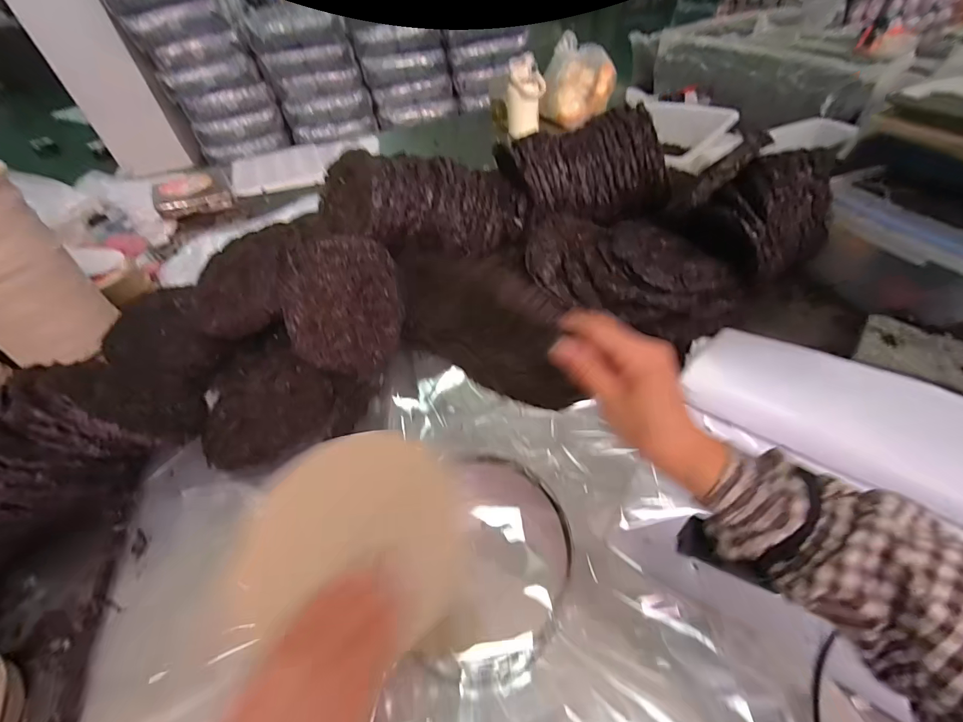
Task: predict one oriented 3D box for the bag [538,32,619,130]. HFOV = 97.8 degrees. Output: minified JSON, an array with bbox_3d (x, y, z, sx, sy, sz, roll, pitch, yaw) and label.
[{"bbox_3d":[0.324,-0.939,1.415,0.238,0.215,0.174,3,46,9],"label":"bag"}]

